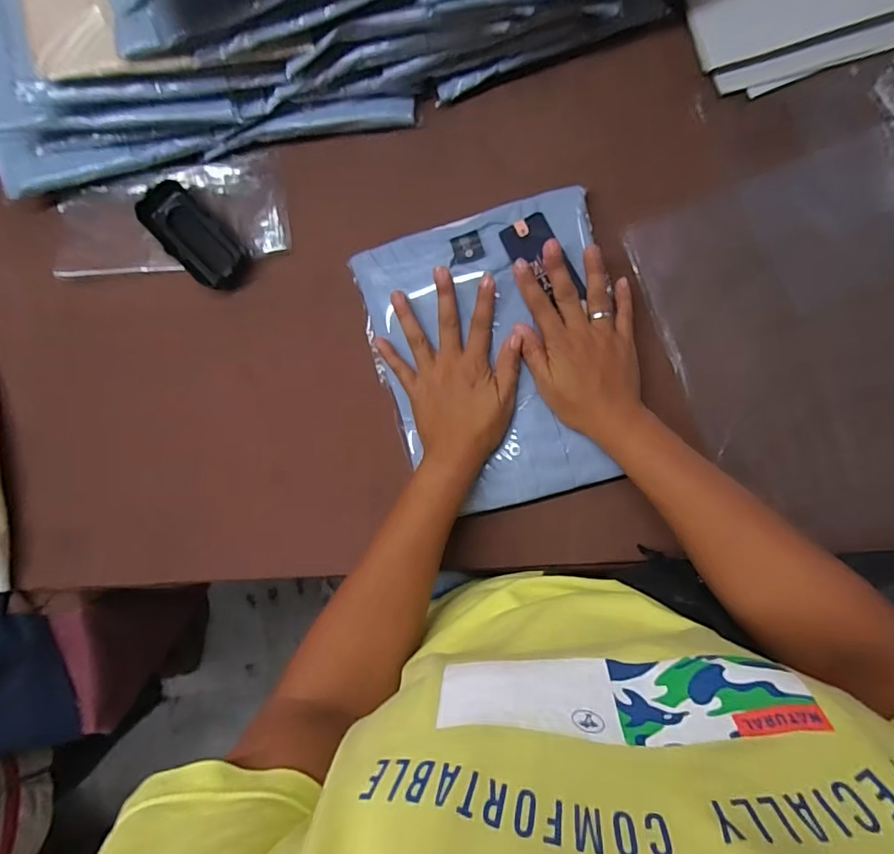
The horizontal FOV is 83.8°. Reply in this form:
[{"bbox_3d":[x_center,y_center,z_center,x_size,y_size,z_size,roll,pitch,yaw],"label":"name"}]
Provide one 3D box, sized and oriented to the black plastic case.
[{"bbox_3d":[-0.246,-0.186,0.485,0.049,0.032,0.116,-45,84,4],"label":"black plastic case"}]

